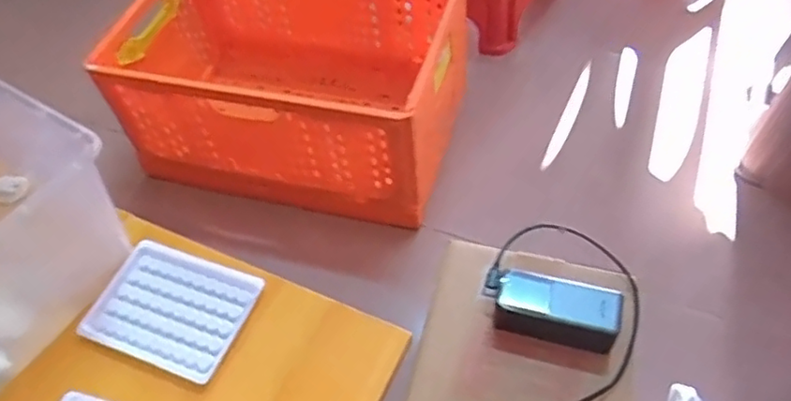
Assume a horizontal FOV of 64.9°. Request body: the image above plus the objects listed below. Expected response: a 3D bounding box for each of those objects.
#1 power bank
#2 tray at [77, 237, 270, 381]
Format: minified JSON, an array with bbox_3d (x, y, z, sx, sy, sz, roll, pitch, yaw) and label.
[{"bbox_3d":[0.179,0.119,0.688,0.127,0.054,0.063,14,56,15],"label":"power bank"},{"bbox_3d":[-0.194,0.092,0.540,0.130,0.012,0.100,16,56,16],"label":"tray"}]

